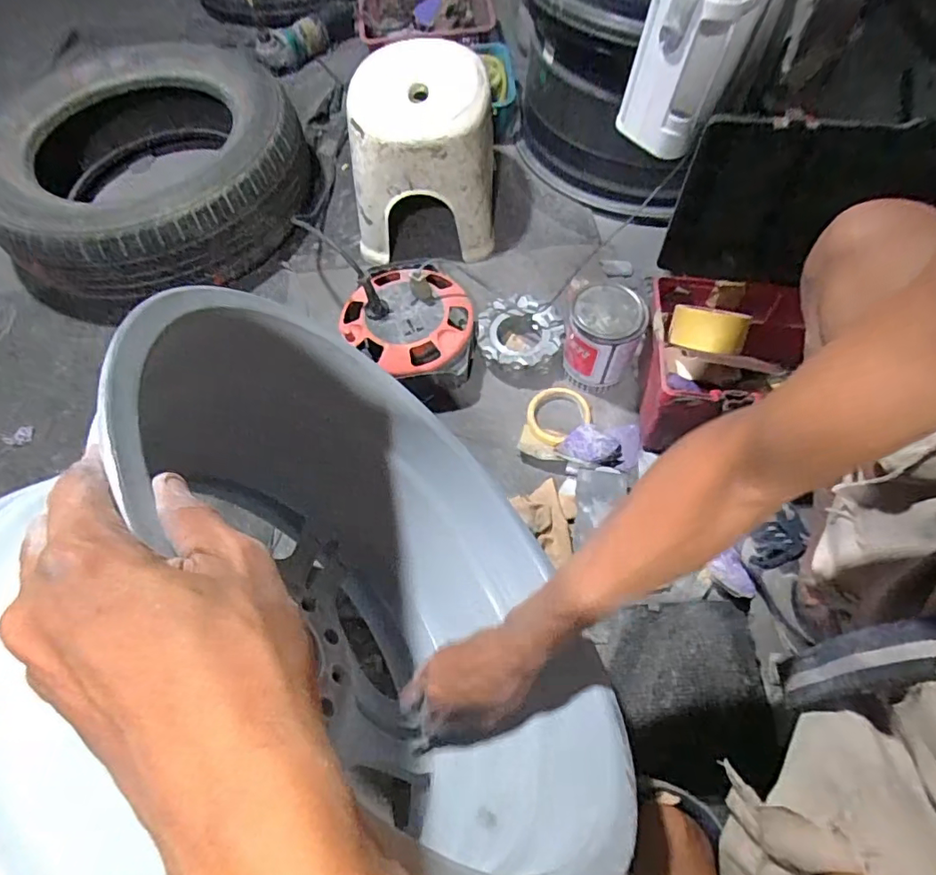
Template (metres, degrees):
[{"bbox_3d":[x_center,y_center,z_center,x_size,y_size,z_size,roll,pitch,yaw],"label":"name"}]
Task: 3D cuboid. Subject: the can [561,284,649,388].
[{"bbox_3d":[0.194,-0.140,0.759,0.106,0.132,0.088,19,64,12],"label":"can"}]

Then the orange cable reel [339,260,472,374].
[{"bbox_3d":[-0.096,-0.189,0.838,0.202,0.103,0.237,-13,62,-5],"label":"orange cable reel"}]

